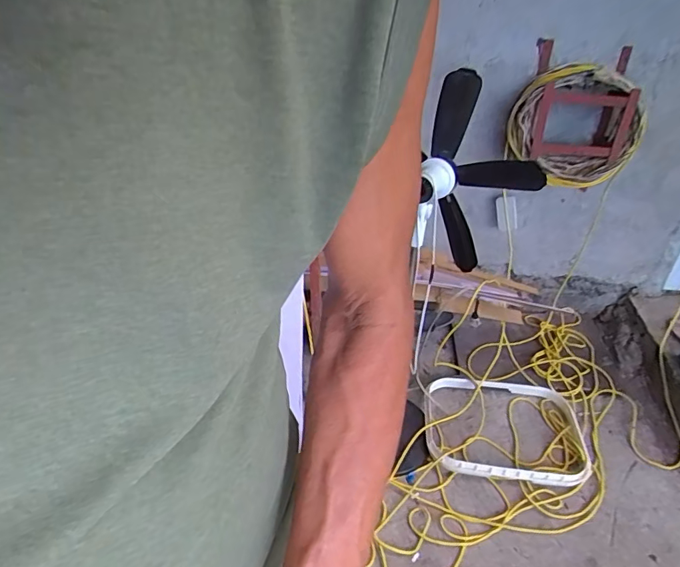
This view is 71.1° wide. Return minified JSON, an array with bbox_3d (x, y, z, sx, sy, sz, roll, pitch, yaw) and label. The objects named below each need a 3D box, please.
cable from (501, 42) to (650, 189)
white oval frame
[{"bbox_3d":[0.618,-0.427,1.268,0.307,0.306,0.181,6,34,6],"label":"cable"},{"bbox_3d":[0.478,0.417,1.407,0.459,0.068,0.365,5,36,4],"label":"white oval frame"}]

